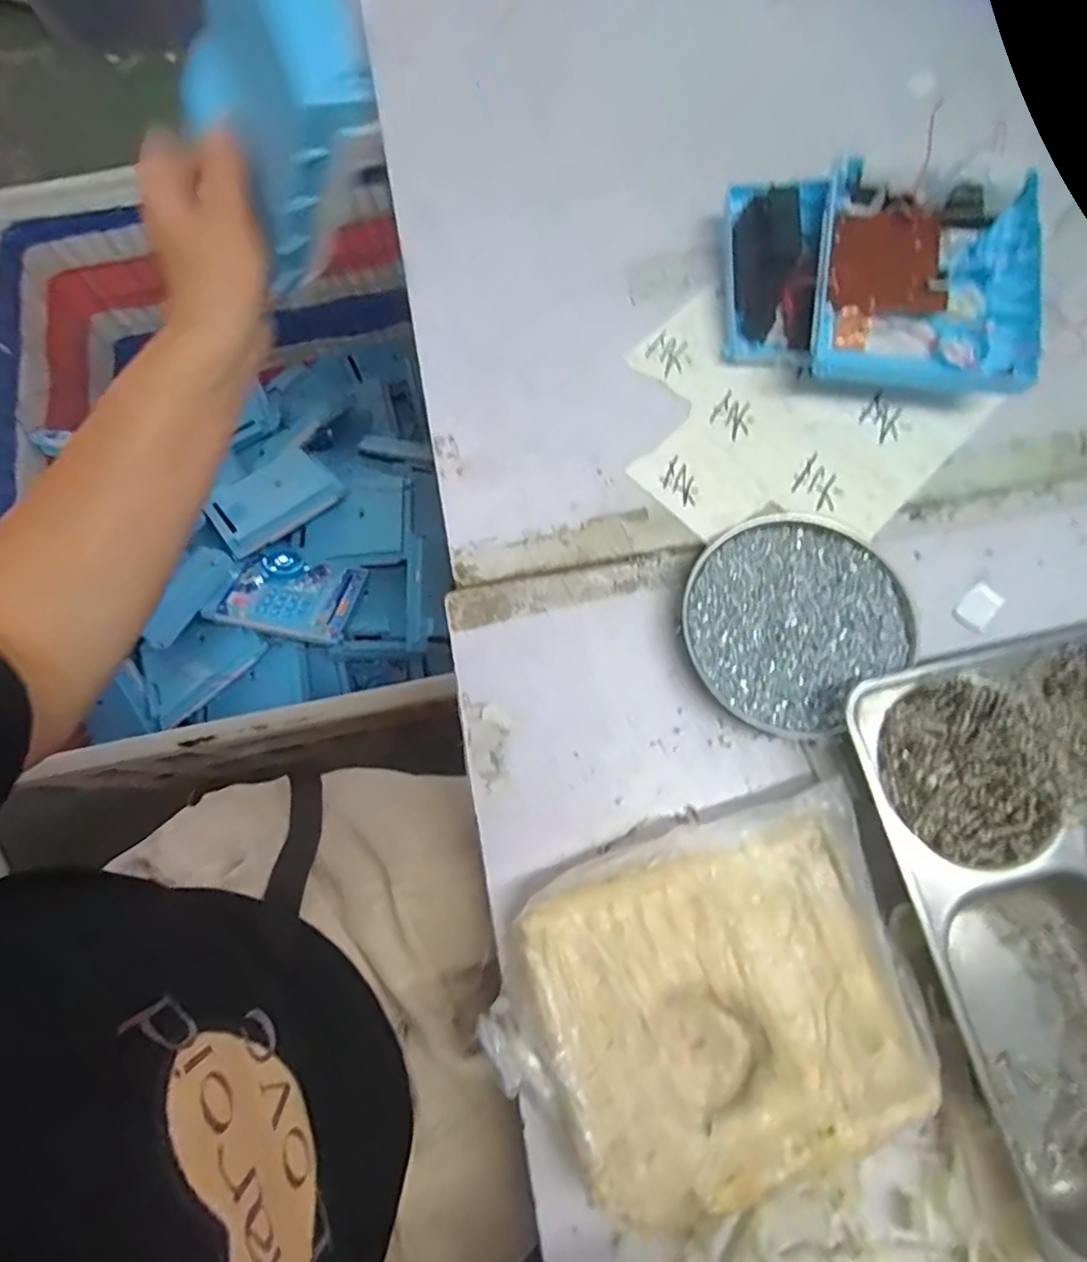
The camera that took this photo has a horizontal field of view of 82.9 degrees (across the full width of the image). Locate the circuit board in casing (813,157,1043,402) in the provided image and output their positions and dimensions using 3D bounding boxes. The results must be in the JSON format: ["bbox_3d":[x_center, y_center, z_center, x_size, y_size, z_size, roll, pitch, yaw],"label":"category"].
[{"bbox_3d":[0.251,-0.229,0.404,0.134,0.034,0.151,10,74,5],"label":"circuit board in casing"}]

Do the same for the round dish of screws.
[{"bbox_3d":[0.153,-0.008,0.382,0.130,0.015,0.124,0,74,2],"label":"round dish of screws"}]

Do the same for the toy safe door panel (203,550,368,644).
[{"bbox_3d":[-0.309,-0.047,0.761,0.149,0.023,0.125,18,50,-7],"label":"toy safe door panel"}]

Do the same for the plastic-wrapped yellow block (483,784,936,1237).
[{"bbox_3d":[0.083,0.188,0.318,0.206,0.037,0.157,-20,74,-4],"label":"plastic-wrapped yellow block"}]

